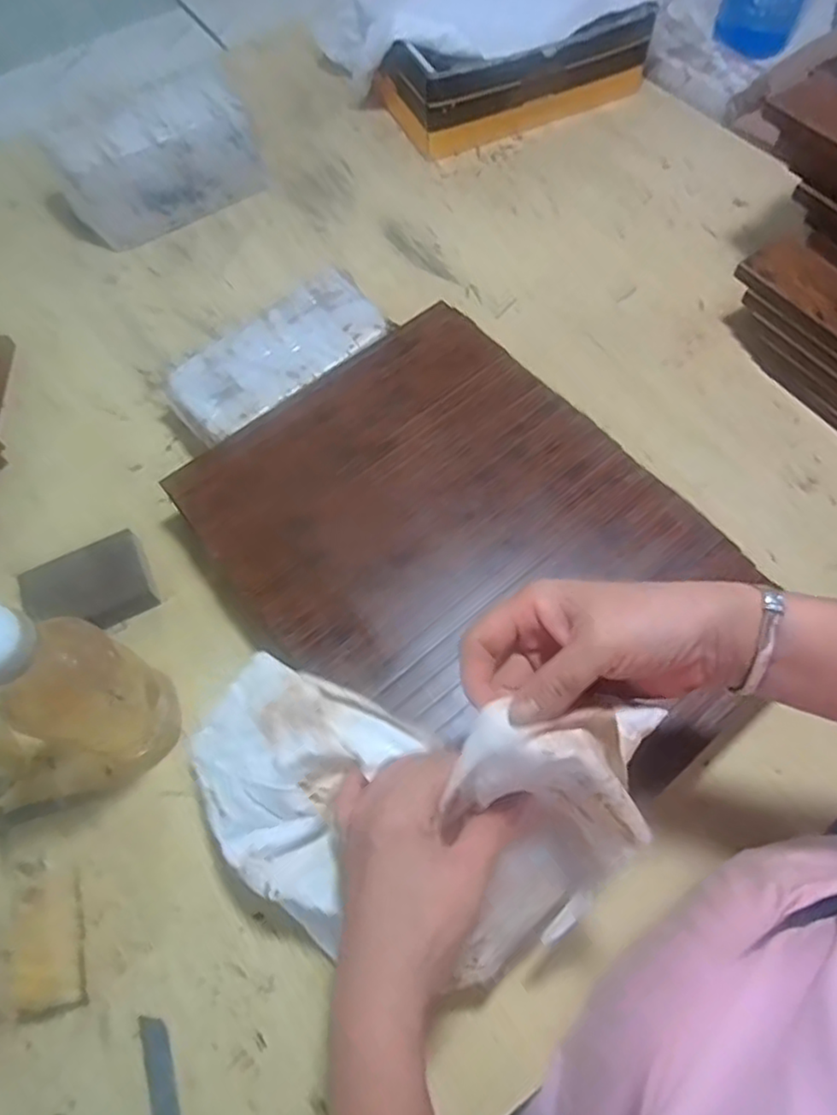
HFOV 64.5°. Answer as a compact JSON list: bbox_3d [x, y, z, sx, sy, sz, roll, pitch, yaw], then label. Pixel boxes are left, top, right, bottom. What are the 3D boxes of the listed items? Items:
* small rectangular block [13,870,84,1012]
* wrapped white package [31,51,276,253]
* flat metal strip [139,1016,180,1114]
[{"bbox_3d":[-0.243,0.252,0.438,0.028,0.042,0.079,-16,64,-5],"label":"small rectangular block"},{"bbox_3d":[-0.287,-0.446,0.738,0.210,0.110,0.102,-30,66,-12],"label":"wrapped white package"},{"bbox_3d":[-0.157,0.339,0.409,0.018,0.004,0.097,-18,64,-7],"label":"flat metal strip"}]

